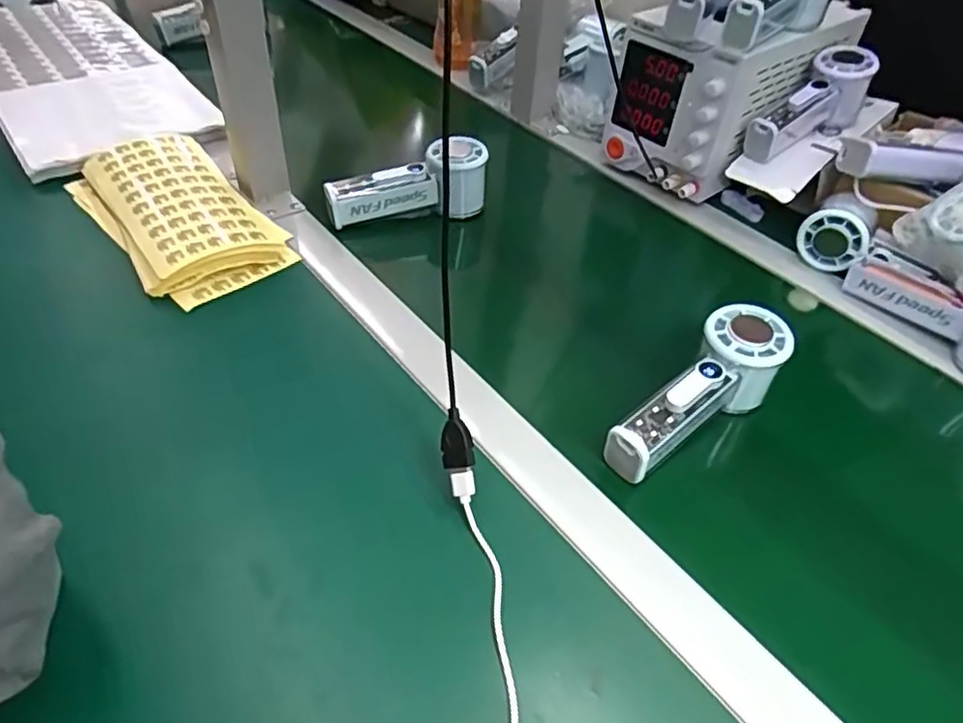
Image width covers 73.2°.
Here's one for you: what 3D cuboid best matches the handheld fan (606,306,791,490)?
[{"bbox_3d":[0.146,0.024,0.441,0.157,0.052,0.050,-36,56,-18],"label":"handheld fan"}]

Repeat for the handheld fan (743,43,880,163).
[{"bbox_3d":[0.311,-0.241,0.630,0.150,0.062,0.051,-35,54,-11],"label":"handheld fan"}]

